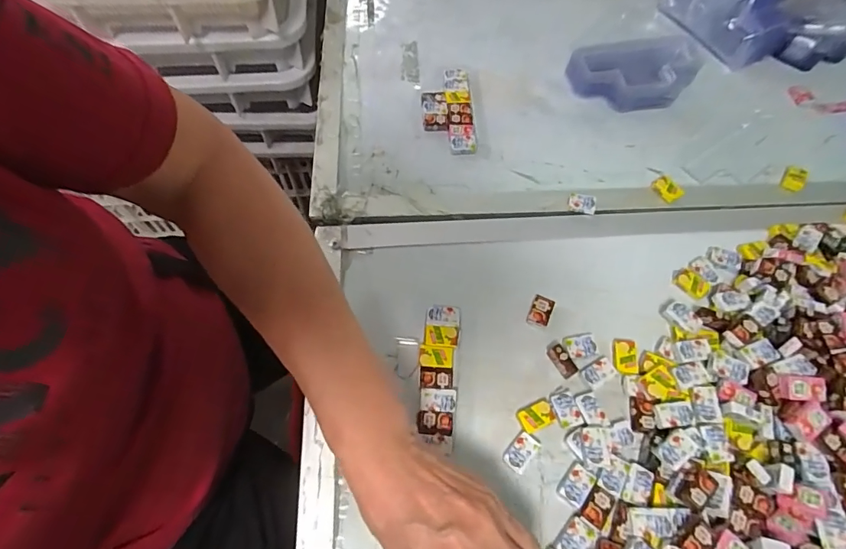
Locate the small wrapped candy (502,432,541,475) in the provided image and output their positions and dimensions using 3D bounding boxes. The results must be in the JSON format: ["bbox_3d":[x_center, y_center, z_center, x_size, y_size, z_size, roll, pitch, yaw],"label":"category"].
[{"bbox_3d":[0.070,0.127,0.322,0.017,0.004,0.027,38,68,17],"label":"small wrapped candy"}]

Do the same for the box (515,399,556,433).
[{"bbox_3d":[0.084,0.105,0.335,0.026,0.004,0.018,-21,65,-12],"label":"box"}]

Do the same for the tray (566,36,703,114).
[{"bbox_3d":[0.236,-0.221,0.496,0.143,0.036,0.075,-1,62,-2],"label":"tray"}]

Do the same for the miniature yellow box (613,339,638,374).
[{"bbox_3d":[0.160,0.064,0.357,0.017,0.004,0.028,4,62,1],"label":"miniature yellow box"}]

